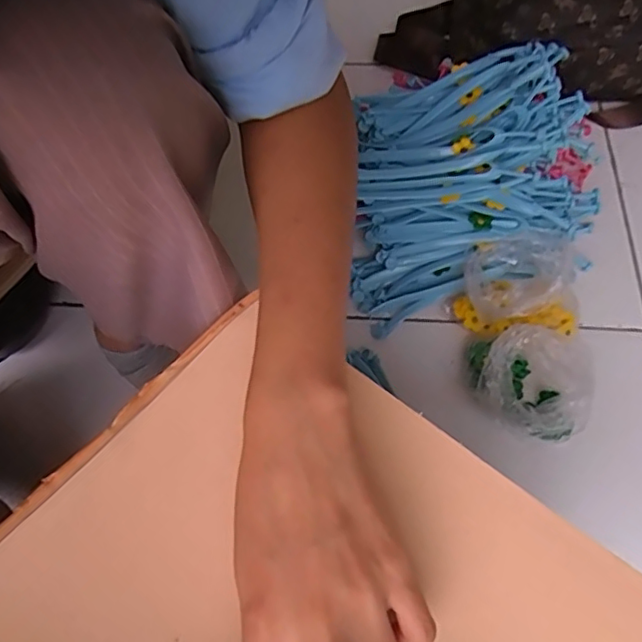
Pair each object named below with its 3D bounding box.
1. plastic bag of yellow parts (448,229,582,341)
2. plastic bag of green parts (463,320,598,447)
[{"bbox_3d":[0.192,-0.031,0.570,0.109,0.094,0.088,-15,63,-5],"label":"plastic bag of yellow parts"},{"bbox_3d":[0.186,0.062,0.526,0.099,0.077,0.091,15,64,10],"label":"plastic bag of green parts"}]

